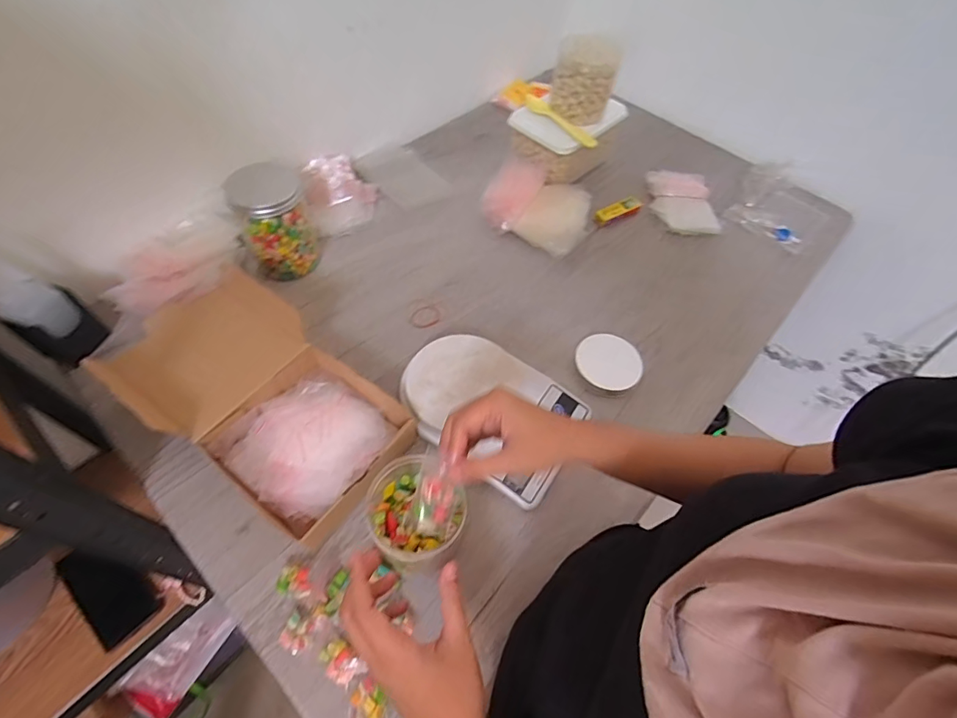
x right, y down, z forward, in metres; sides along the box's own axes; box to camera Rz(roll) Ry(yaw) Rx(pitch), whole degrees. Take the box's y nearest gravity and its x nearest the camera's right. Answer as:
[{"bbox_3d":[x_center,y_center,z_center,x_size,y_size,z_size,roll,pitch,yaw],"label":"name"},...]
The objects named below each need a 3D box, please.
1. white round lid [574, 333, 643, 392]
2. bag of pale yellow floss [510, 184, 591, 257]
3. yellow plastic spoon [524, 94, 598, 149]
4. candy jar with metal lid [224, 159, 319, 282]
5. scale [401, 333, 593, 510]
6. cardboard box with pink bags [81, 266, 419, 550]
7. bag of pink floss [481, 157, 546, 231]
[{"bbox_3d":[0.173,0.003,0.614,0.083,0.006,0.084,-1,60,2],"label":"white round lid"},{"bbox_3d":[0.128,-0.225,0.745,0.095,0.041,0.127,29,59,13],"label":"bag of pale yellow floss"},{"bbox_3d":[0.128,-0.392,0.756,0.025,0.020,0.166,-31,65,-22],"label":"yellow plastic spoon"},{"bbox_3d":[-0.273,-0.181,0.629,0.093,0.128,0.081,-23,62,-18],"label":"candy jar with metal lid"},{"bbox_3d":[0.013,0.056,0.557,0.210,0.044,0.152,31,60,15],"label":"scale"},{"bbox_3d":[-0.245,0.039,0.529,0.347,0.078,0.188,30,60,14],"label":"cardboard box with pink bags"},{"bbox_3d":[0.058,-0.270,0.751,0.070,0.063,0.142,24,58,11],"label":"bag of pink floss"}]

